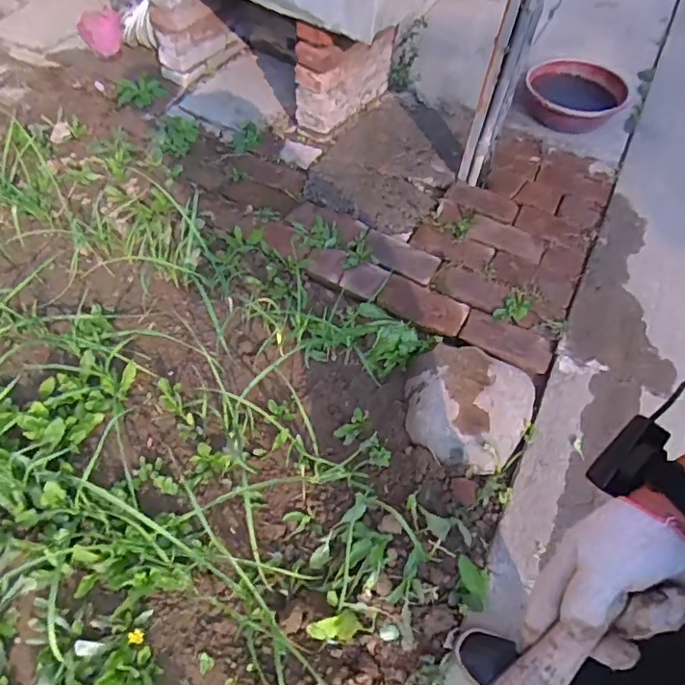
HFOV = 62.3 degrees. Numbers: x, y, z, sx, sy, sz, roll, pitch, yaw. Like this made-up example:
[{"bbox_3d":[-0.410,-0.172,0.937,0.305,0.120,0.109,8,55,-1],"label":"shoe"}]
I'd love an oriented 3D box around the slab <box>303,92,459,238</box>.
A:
[{"bbox_3d":[0.147,-0.585,1.821,0.413,0.042,0.540,25,58,14],"label":"slab"}]

